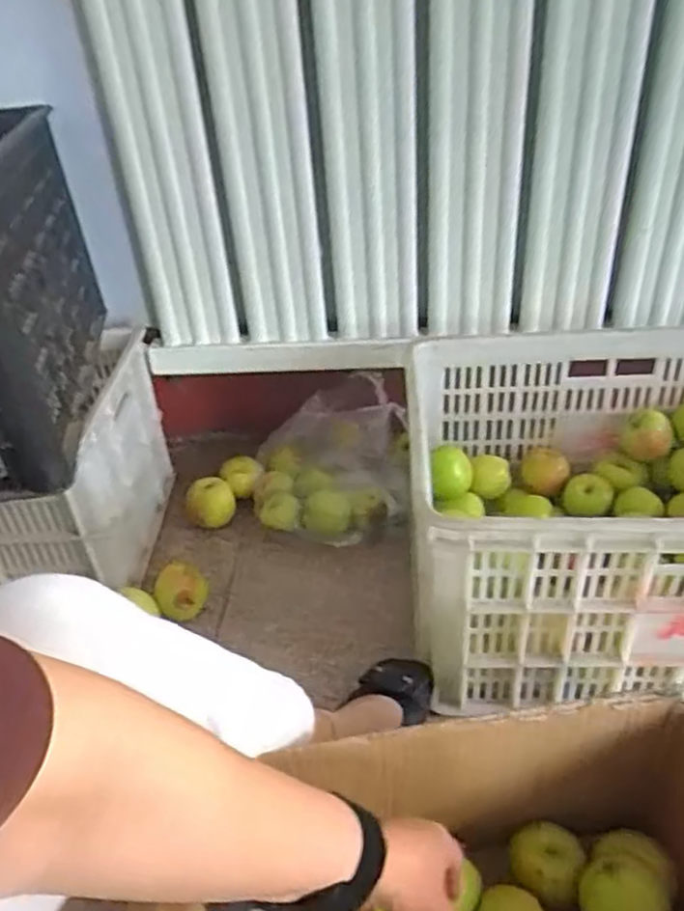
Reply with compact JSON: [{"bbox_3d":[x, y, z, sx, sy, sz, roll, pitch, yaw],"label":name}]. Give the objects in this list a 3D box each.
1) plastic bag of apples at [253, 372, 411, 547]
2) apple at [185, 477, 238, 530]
[{"bbox_3d":[-0.012,0.016,1.030,0.243,0.151,0.203,-3,36,4],"label":"plastic bag of apples"},{"bbox_3d":[-0.201,0.069,1.042,0.075,0.071,0.065,-15,37,-14],"label":"apple"}]

